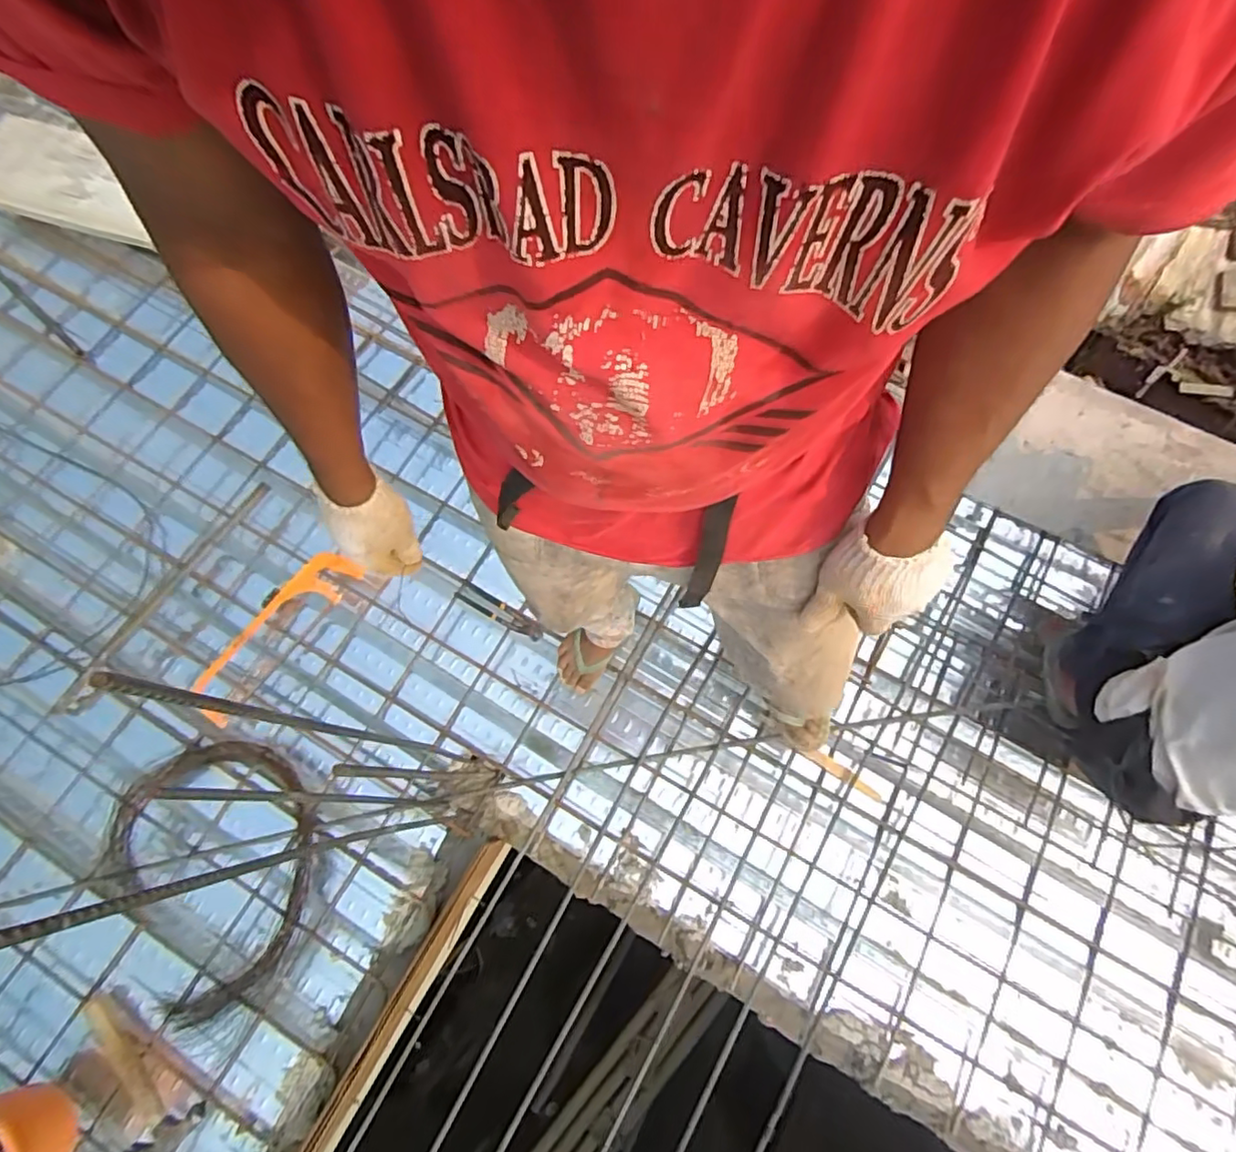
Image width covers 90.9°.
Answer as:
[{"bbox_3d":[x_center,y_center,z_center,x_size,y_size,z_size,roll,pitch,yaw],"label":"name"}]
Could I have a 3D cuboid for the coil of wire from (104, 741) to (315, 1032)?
[{"bbox_3d":[-0.818,0.587,1.233,0.428,0.083,0.481,-36,77,-12],"label":"coil of wire"}]

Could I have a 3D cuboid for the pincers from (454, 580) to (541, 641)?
[{"bbox_3d":[-0.274,0.083,1.407,0.229,0.029,0.050,31,74,8],"label":"pincers"}]

